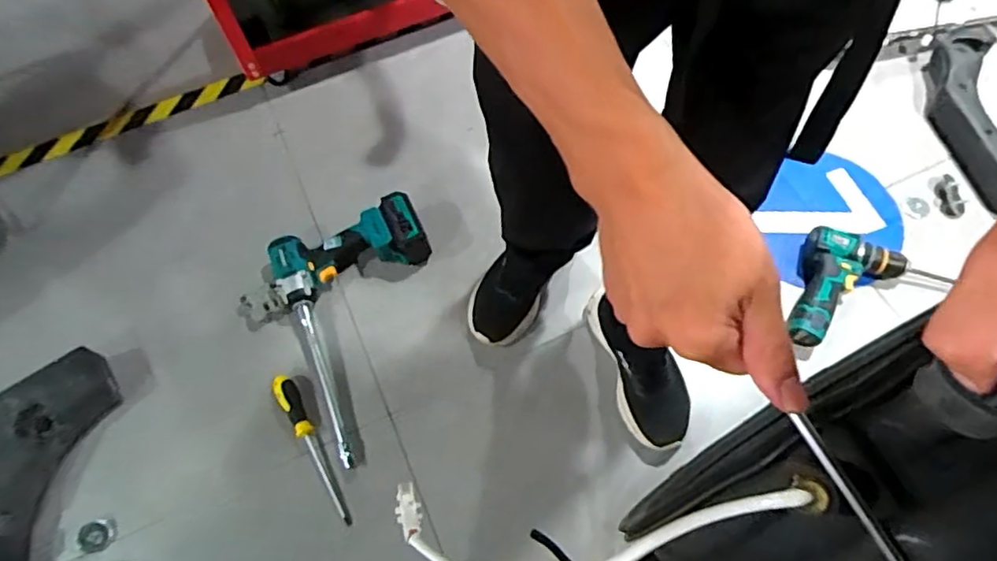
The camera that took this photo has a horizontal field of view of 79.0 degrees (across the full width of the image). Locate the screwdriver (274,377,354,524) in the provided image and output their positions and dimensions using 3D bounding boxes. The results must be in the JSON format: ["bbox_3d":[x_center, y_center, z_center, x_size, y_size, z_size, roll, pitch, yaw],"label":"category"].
[{"bbox_3d":[-0.277,0.245,0.900,0.032,0.026,0.242,-30,66,-13],"label":"screwdriver"}]

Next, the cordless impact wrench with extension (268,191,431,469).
[{"bbox_3d":[-0.204,0.060,0.964,0.265,0.087,0.383,-22,64,-10],"label":"cordless impact wrench with extension"}]

